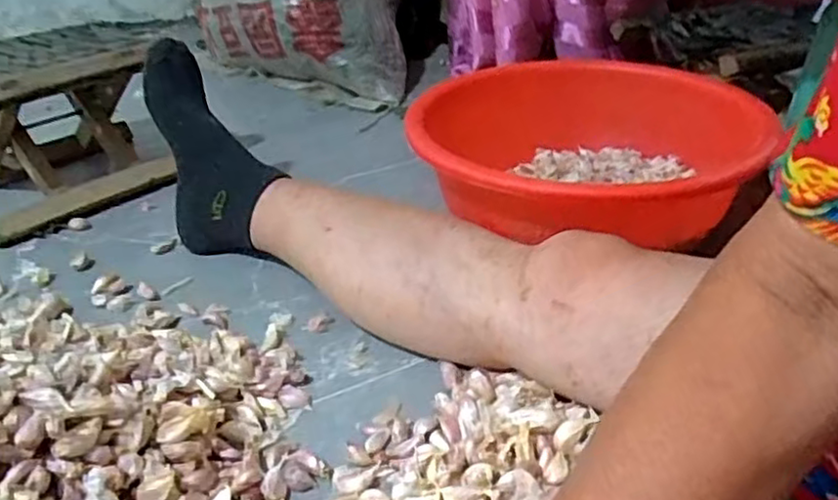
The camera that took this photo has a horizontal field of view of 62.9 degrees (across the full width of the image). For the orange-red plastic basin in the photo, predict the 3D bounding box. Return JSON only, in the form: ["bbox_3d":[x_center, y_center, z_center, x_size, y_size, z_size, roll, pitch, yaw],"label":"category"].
[{"bbox_3d":[0.185,-0.106,0.772,0.358,0.116,0.360,12,32,21],"label":"orange-red plastic basin"}]

